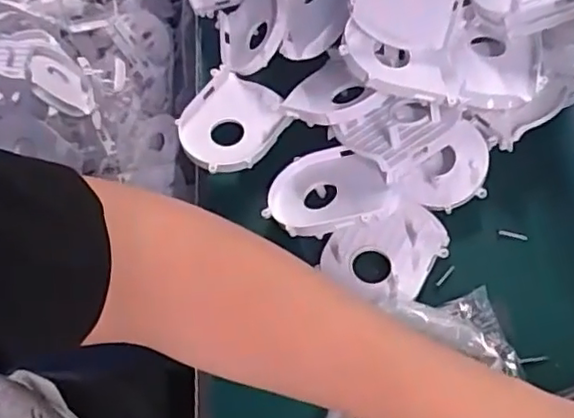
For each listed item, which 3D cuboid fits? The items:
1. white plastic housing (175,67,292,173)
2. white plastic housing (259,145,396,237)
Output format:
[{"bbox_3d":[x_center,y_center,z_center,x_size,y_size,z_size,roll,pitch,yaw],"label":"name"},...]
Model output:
[{"bbox_3d":[-0.039,-0.062,0.440,0.069,0.016,0.076,37,70,21],"label":"white plastic housing"},{"bbox_3d":[0.026,-0.011,0.397,0.081,0.016,0.068,-15,38,16],"label":"white plastic housing"}]

